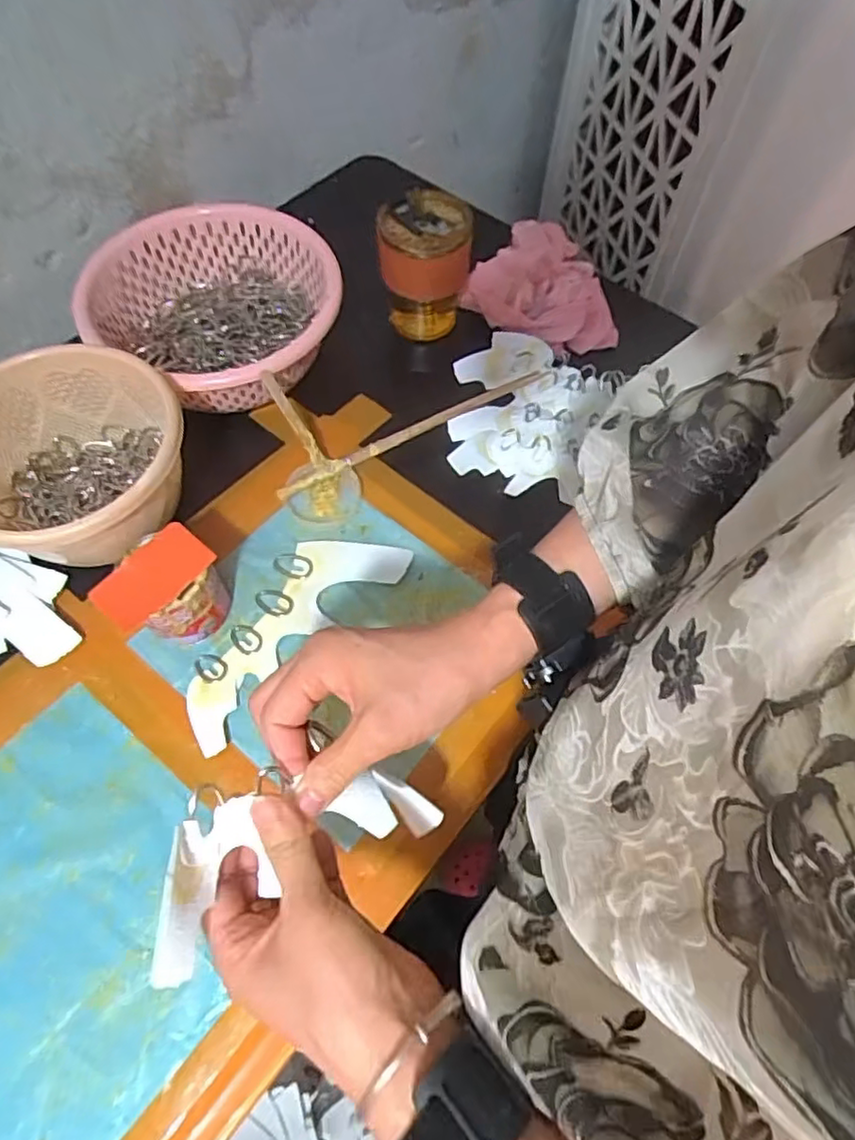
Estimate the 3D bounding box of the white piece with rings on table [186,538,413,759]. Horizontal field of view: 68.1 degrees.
[{"bbox_3d":[-0.113,0.041,0.507,0.075,0.006,0.211,39,69,16],"label":"white piece with rings on table"}]

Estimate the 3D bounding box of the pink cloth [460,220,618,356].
[{"bbox_3d":[0.128,-0.303,0.648,0.161,0.048,0.157,20,63,8],"label":"pink cloth"}]

